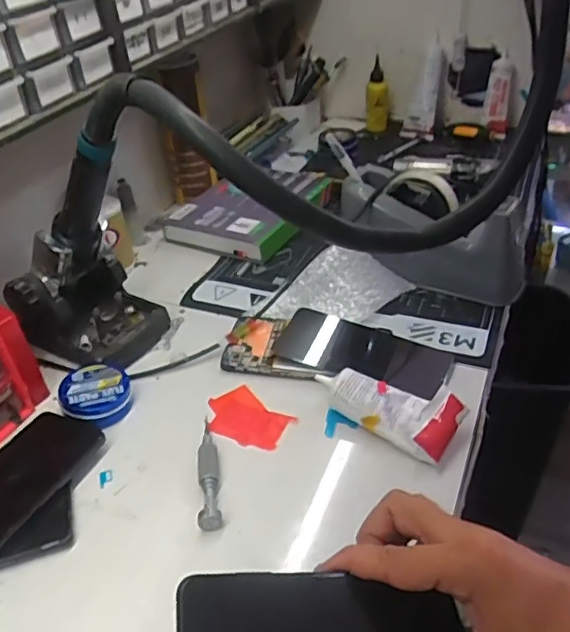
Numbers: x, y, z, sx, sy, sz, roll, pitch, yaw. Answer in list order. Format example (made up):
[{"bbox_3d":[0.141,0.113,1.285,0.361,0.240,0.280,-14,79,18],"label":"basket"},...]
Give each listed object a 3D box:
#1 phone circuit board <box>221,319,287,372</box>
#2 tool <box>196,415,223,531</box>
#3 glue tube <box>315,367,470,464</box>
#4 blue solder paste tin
[{"bbox_3d":[-0.031,0.027,0.594,0.049,0.010,0.065,5,39,13],"label":"phone circuit board"},{"bbox_3d":[-0.063,0.121,0.477,0.018,0.017,0.108,-9,38,-5],"label":"tool"},{"bbox_3d":[0.083,0.078,0.505,0.125,0.035,0.056,18,43,26],"label":"glue tube"},{"bbox_3d":[-0.173,0.070,0.544,0.059,0.023,0.069,-20,40,-19],"label":"blue solder paste tin"}]

